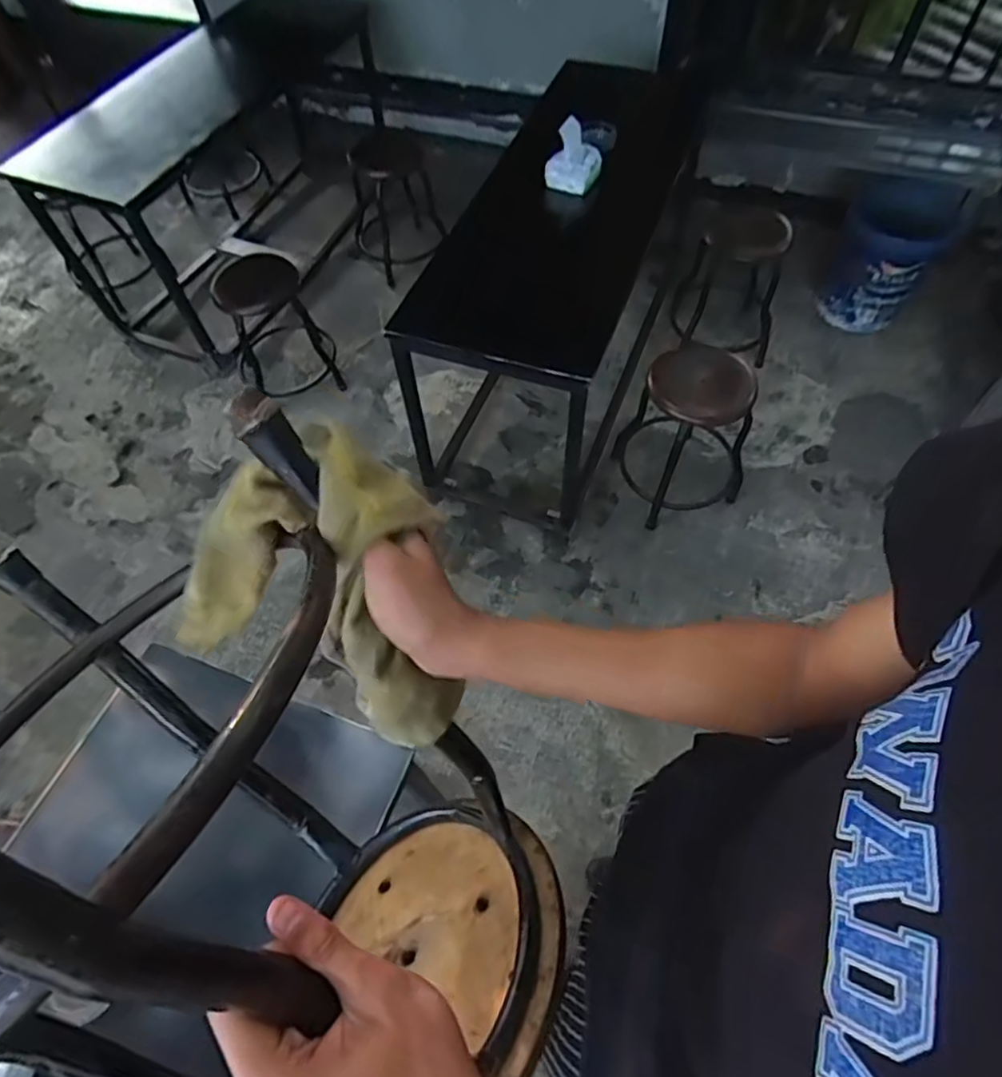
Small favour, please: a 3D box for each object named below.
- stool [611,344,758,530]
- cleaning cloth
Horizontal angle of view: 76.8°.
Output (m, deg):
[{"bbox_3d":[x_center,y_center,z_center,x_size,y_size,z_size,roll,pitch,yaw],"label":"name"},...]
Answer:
[{"bbox_3d":[0.493,-0.321,1.699,0.327,0.433,0.397,-20,60,-8],"label":"stool"},{"bbox_3d":[-0.108,0.026,0.408,0.187,0.145,0.131,21,65,12],"label":"cleaning cloth"}]

